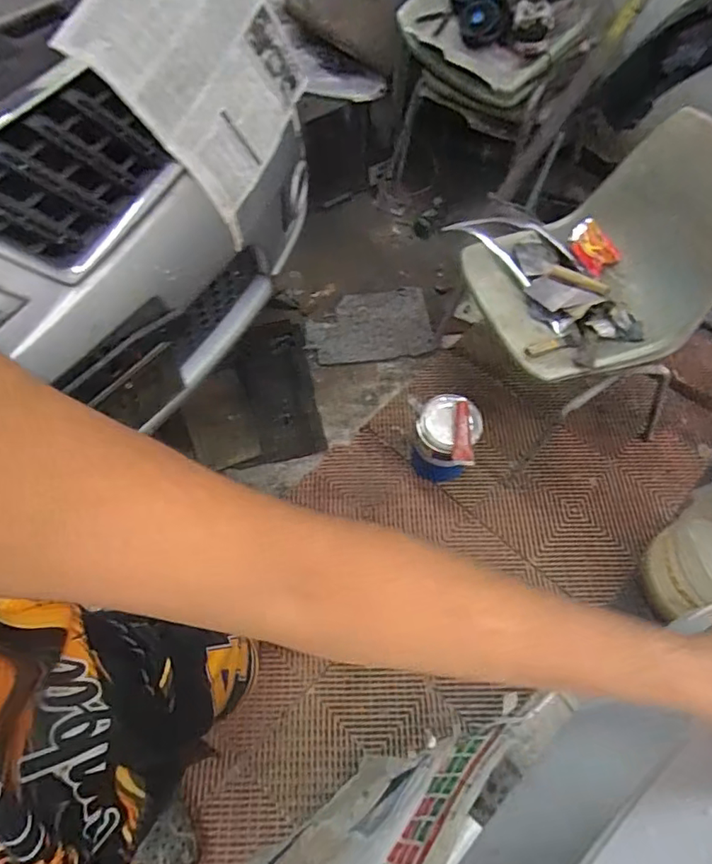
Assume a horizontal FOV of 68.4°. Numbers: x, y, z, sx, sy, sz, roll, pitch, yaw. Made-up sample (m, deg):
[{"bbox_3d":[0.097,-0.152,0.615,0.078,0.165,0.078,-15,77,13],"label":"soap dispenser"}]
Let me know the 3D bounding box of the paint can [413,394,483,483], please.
[{"bbox_3d":[0.240,0.026,1.425,0.157,0.251,0.144,0,62,0],"label":"paint can"}]

